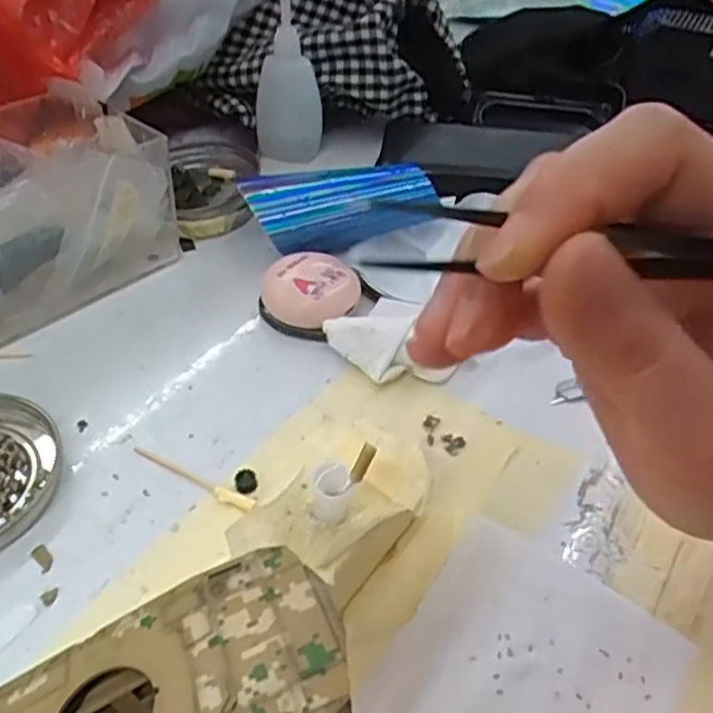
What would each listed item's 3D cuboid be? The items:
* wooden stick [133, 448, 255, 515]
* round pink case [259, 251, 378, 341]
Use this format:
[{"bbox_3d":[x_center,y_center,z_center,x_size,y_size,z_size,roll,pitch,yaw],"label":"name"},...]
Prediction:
[{"bbox_3d":[-0.066,0.048,0.281,0.059,0.004,0.006,21,46,18],"label":"wooden stick"},{"bbox_3d":[-0.021,-0.032,0.355,0.047,0.025,0.046,2,43,-2],"label":"round pink case"}]

